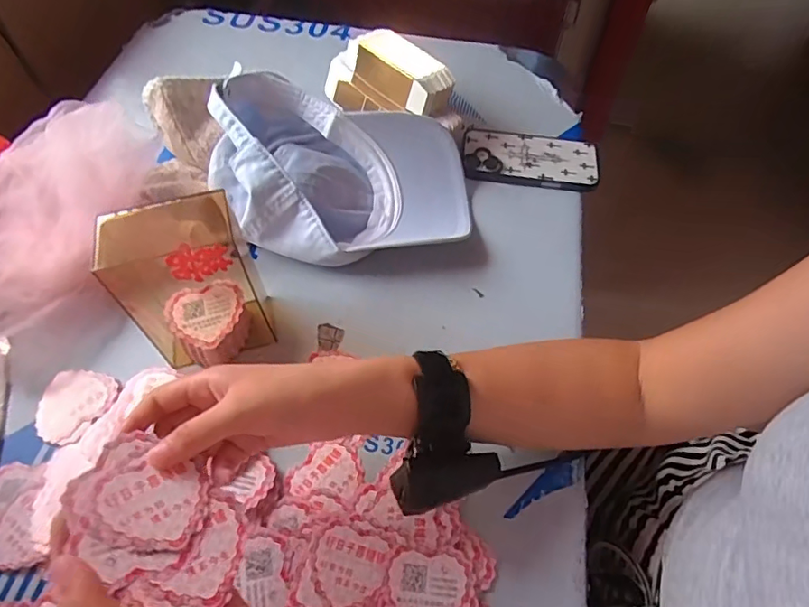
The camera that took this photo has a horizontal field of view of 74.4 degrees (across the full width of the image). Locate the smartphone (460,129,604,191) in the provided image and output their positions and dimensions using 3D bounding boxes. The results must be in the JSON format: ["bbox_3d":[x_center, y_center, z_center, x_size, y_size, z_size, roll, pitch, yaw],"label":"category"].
[{"bbox_3d":[0.137,-0.161,0.582,0.145,0.013,0.072,6,58,6],"label":"smartphone"}]

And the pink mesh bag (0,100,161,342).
[{"bbox_3d":[-0.346,-0.066,0.461,0.160,0.084,0.249,20,61,14],"label":"pink mesh bag"}]

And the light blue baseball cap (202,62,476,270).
[{"bbox_3d":[-0.061,-0.121,0.514,0.252,0.088,0.179,9,59,7],"label":"light blue baseball cap"}]

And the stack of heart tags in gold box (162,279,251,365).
[{"bbox_3d":[-0.158,0.016,0.444,0.058,0.034,0.061,-34,63,-18],"label":"stack of heart tags in gold box"}]

